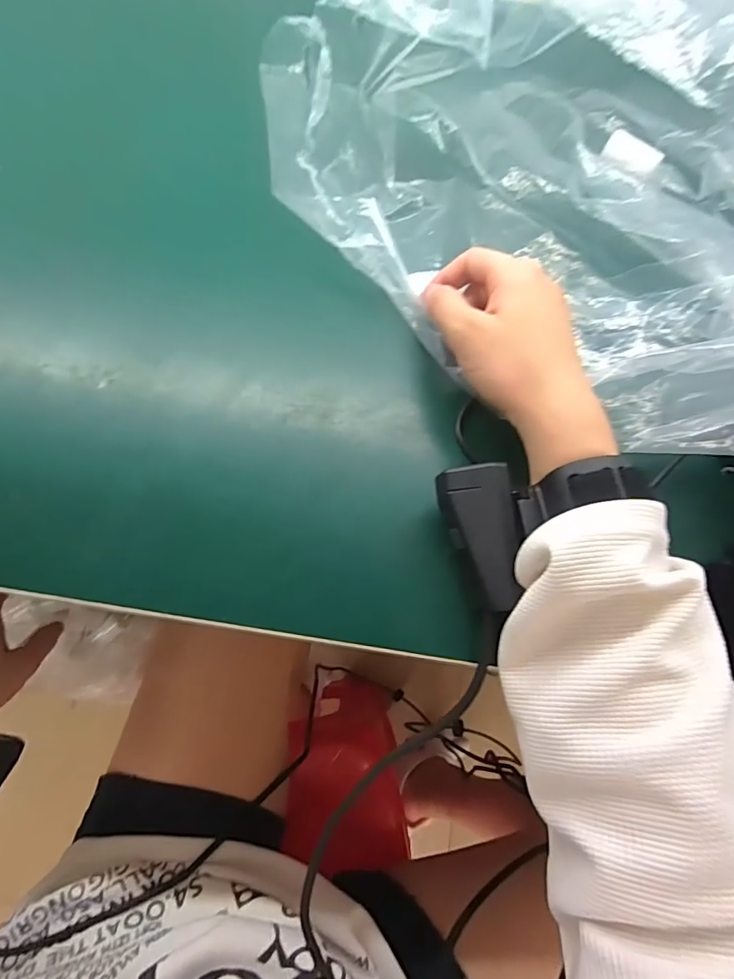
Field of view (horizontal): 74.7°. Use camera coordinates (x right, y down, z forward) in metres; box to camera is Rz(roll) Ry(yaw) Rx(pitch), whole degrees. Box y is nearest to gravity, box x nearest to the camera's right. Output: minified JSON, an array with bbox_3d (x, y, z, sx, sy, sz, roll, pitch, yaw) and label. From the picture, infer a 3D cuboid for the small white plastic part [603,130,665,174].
[{"bbox_3d":[0.201,-0.253,0.366,0.042,0.016,0.018,40,71,9],"label":"small white plastic part"}]

